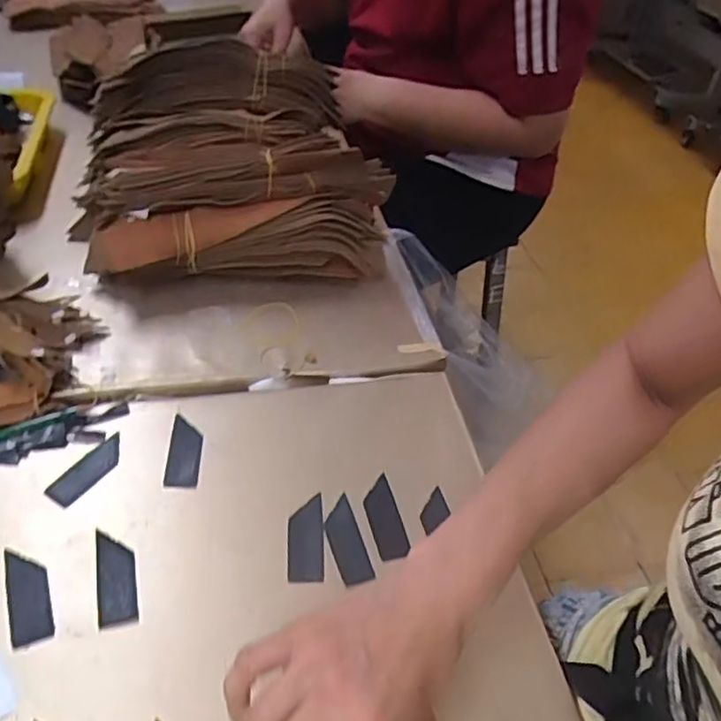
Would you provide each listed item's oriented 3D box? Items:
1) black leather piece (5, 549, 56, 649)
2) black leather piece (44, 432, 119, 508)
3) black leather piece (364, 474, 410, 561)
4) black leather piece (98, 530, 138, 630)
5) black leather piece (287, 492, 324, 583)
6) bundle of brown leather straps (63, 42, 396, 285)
[{"bbox_3d":[-0.199,0.140,0.388,0.023,0.004,0.063,-15,47,-21],"label":"black leather piece"},{"bbox_3d":[-0.190,0.075,0.454,0.025,0.004,0.061,28,47,22],"label":"black leather piece"},{"bbox_3d":[0.016,0.108,0.447,0.022,0.004,0.060,-11,50,-11],"label":"black leather piece"},{"bbox_3d":[-0.151,0.132,0.401,0.022,0.004,0.063,-9,45,-15],"label":"black leather piece"},{"bbox_3d":[-0.036,0.118,0.431,0.023,0.004,0.062,4,46,-9],"label":"black leather piece"},{"bbox_3d":[-0.145,-0.215,0.680,0.289,0.122,0.332,-5,44,-11],"label":"bundle of brown leather straps"}]

